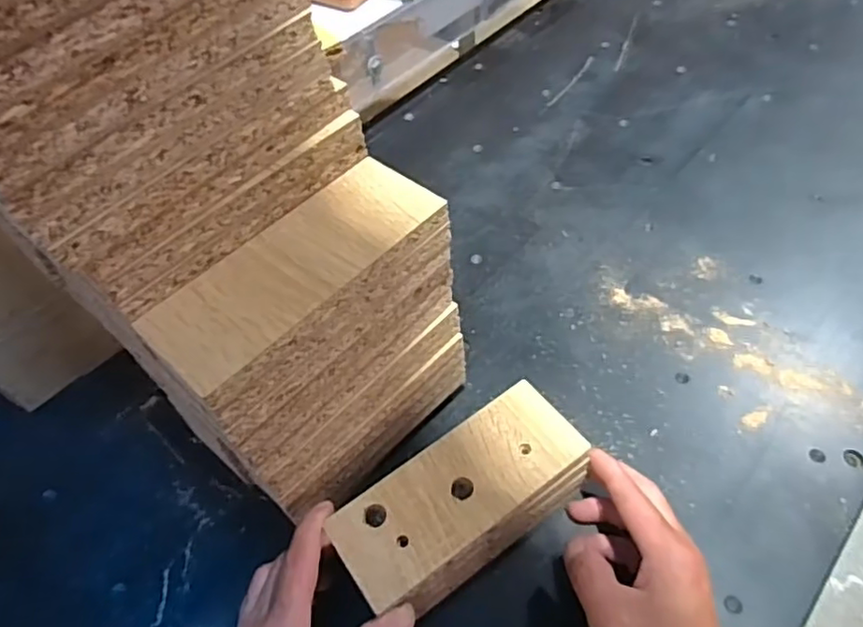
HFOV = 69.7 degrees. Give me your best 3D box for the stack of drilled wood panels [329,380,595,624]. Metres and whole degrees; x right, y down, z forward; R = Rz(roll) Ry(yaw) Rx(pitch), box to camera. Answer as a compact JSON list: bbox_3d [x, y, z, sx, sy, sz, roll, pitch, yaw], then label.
[{"bbox_3d":[0.021,0.125,0.408,0.161,0.061,0.070,-30,55,-17],"label":"stack of drilled wood panels"}]

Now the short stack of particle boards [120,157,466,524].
[{"bbox_3d":[-0.063,0.036,0.403,0.067,0.202,0.170,37,64,28],"label":"short stack of particle boards"}]

